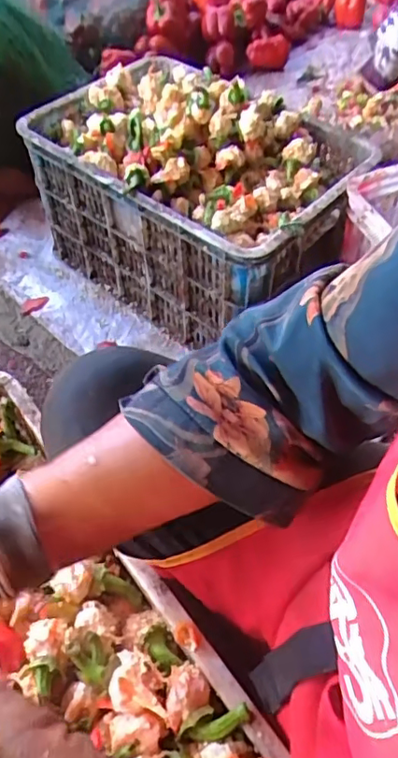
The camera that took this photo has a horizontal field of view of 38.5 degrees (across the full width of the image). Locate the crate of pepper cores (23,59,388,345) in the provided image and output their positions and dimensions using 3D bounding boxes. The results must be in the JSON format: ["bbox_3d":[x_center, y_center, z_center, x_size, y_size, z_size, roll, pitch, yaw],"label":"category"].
[{"bbox_3d":[-0.002,-0.322,1.006,0.506,0.308,0.346,36,61,24],"label":"crate of pepper cores"}]

